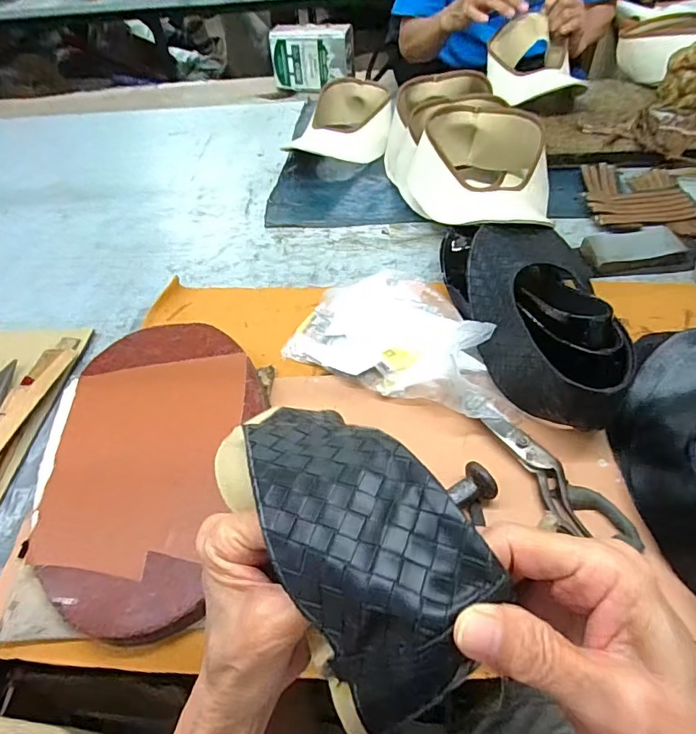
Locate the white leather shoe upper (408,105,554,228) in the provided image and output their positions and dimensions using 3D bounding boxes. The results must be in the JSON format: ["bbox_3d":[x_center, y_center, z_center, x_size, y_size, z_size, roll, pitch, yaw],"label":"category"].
[{"bbox_3d":[0.170,-0.245,0.622,0.179,0.114,0.123,3,52,9],"label":"white leather shoe upper"}]

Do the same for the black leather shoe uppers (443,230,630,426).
[{"bbox_3d":[0.197,-0.056,0.481,0.133,0.092,0.260,-13,51,-4],"label":"black leather shoe uppers"}]

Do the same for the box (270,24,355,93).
[{"bbox_3d":[-0.104,-0.919,1.439,0.246,0.148,0.078,10,52,13],"label":"box"}]

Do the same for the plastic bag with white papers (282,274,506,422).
[{"bbox_3d":[0.062,-0.034,0.509,0.225,0.044,0.144,21,56,22],"label":"plastic bag with white papers"}]

